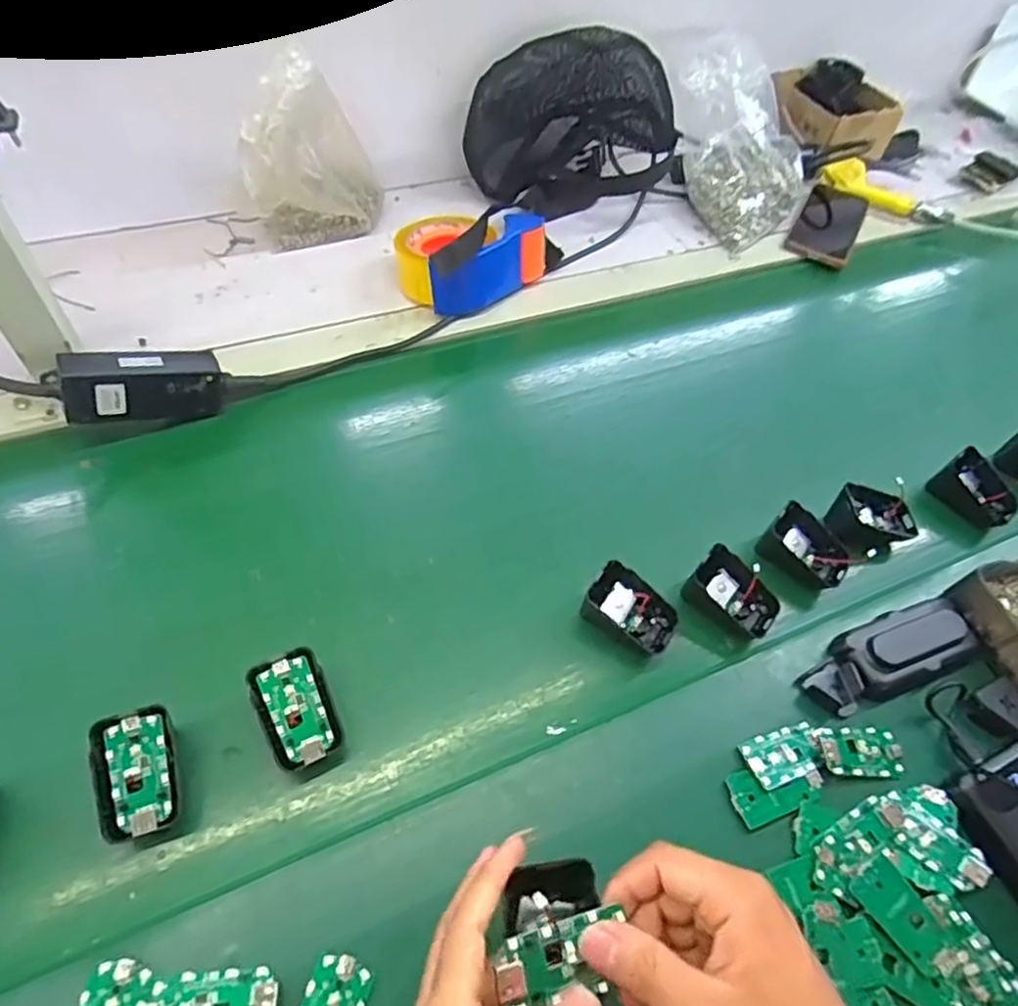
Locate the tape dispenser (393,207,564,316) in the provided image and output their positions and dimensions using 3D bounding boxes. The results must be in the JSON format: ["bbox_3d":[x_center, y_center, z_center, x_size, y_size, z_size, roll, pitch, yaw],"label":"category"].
[{"bbox_3d":[-0.035,-0.268,0.689,0.165,0.070,0.112,-30,61,-26],"label":"tape dispenser"}]

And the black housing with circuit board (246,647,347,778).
[{"bbox_3d":[-0.133,0.132,0.411,0.044,0.011,0.073,-19,76,-21],"label":"black housing with circuit board"}]

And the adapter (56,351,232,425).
[{"bbox_3d":[-0.298,-0.095,0.536,0.116,0.053,0.026,-11,53,-37],"label":"adapter"}]

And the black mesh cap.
[{"bbox_3d":[0.074,-0.455,0.780,0.243,0.175,0.124,-10,54,-14],"label":"black mesh cap"}]

